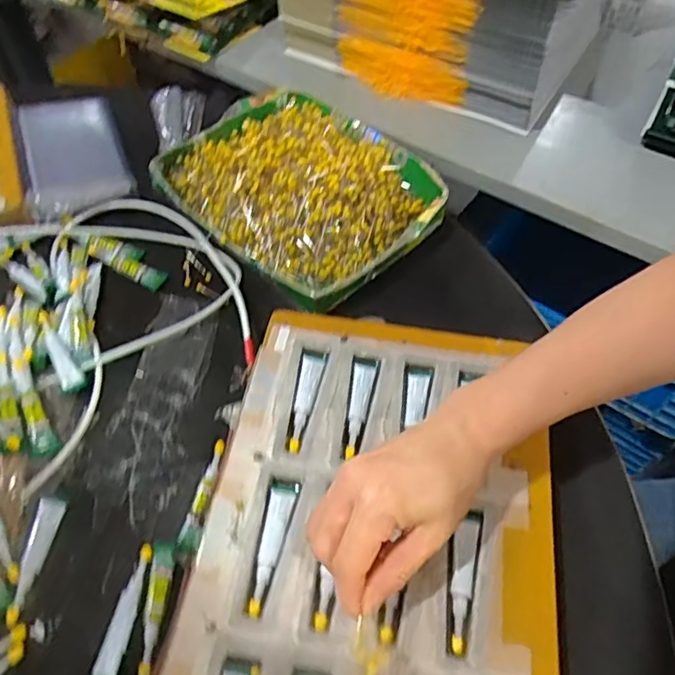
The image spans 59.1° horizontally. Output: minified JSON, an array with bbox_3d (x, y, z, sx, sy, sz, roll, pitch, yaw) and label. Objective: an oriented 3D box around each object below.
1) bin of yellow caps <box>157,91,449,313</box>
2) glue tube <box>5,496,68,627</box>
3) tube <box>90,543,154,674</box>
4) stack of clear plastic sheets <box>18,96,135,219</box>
[{"bbox_3d":[-0.040,-0.160,0.600,0.210,0.049,0.273,-37,63,-23],"label":"bin of yellow caps"},{"bbox_3d":[-0.209,0.152,0.411,0.018,0.005,0.085,3,55,1],"label":"glue tube"},{"bbox_3d":[-0.140,0.180,0.390,0.018,0.005,0.085,6,55,4],"label":"tube"},{"bbox_3d":[-0.286,-0.206,0.641,0.099,0.015,0.171,-19,57,-13],"label":"stack of clear plastic sheets"}]

